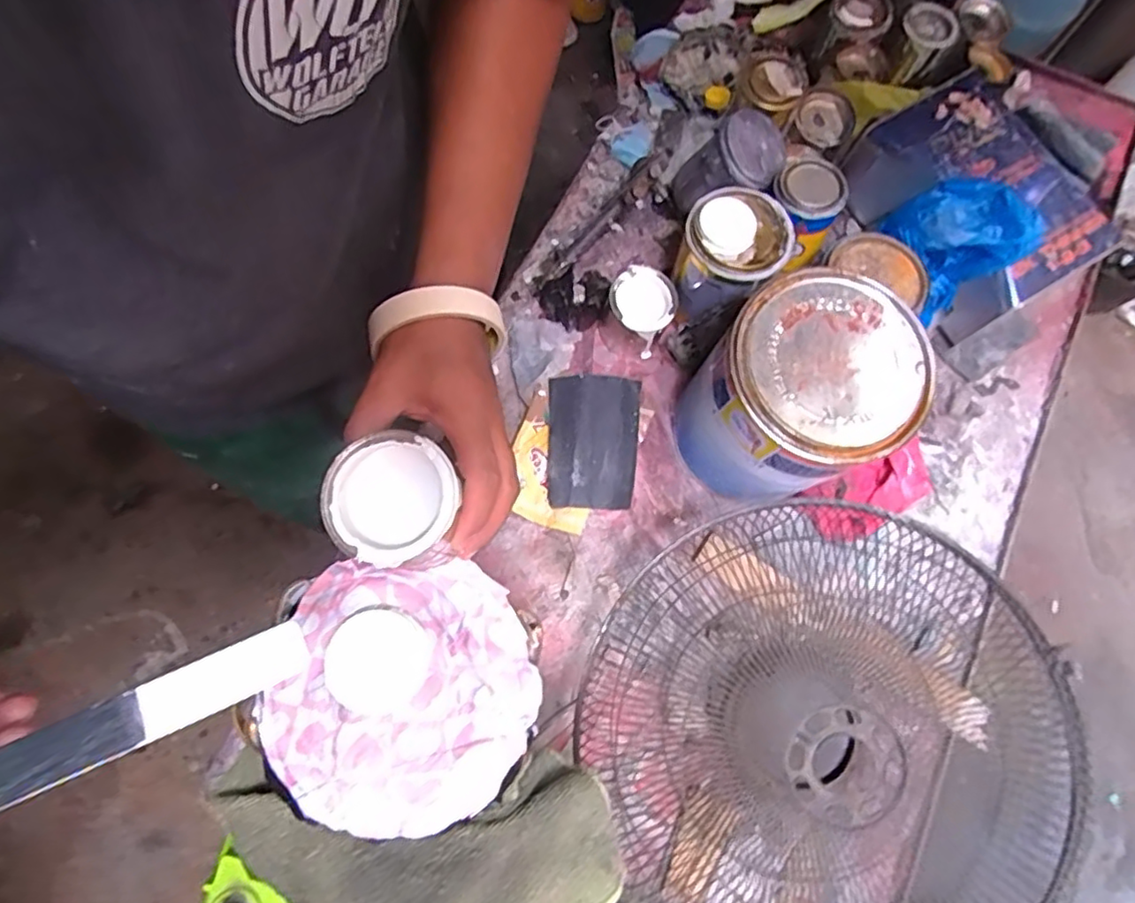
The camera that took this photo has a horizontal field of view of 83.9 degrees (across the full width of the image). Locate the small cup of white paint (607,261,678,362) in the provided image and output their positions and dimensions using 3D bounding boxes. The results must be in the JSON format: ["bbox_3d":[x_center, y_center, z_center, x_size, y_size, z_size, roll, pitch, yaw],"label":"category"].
[{"bbox_3d":[0.076,-0.155,0.688,0.073,0.063,0.073,2,80,-10],"label":"small cup of white paint"}]

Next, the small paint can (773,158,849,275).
[{"bbox_3d":[0.243,-0.247,0.660,0.070,0.084,0.075,0,72,0],"label":"small paint can"}]

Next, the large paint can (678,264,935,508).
[{"bbox_3d":[0.201,-0.039,0.586,0.153,0.211,0.148,0,72,0],"label":"large paint can"}]

